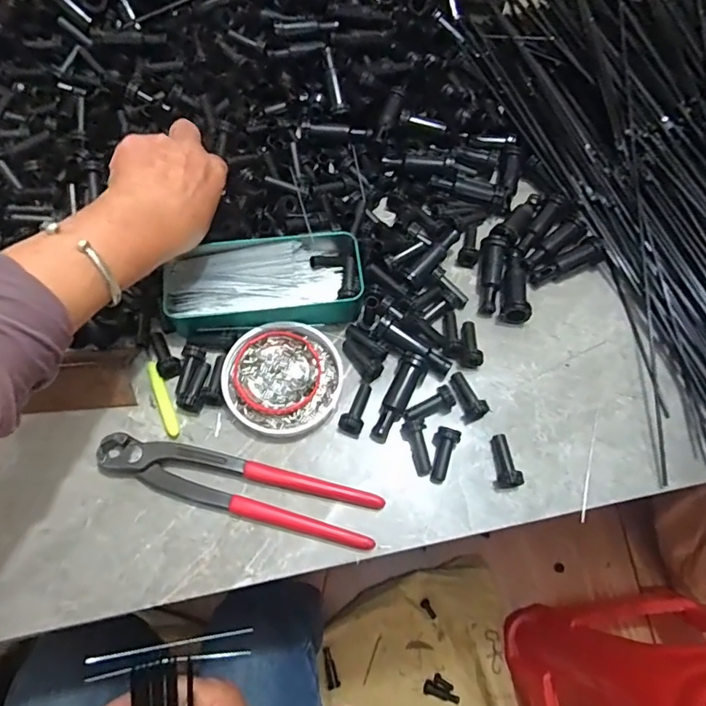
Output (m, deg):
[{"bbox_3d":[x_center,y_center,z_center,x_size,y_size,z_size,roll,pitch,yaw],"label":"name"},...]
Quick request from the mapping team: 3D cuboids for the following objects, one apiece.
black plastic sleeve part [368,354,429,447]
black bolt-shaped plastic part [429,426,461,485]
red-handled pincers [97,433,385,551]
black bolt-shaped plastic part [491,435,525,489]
[{"bbox_3d":[0.036,0.035,0.382,0.021,0.018,0.070,22,67,8],"label":"black plastic sleeve part"},{"bbox_3d":[0.065,0.075,0.369,0.017,0.011,0.040,19,66,6],"label":"black bolt-shaped plastic part"},{"bbox_3d":[-0.080,0.093,0.351,0.198,0.017,0.037,14,66,4],"label":"red-handled pincers"},{"bbox_3d":[0.111,0.080,0.368,0.017,0.015,0.039,-6,55,-3],"label":"black bolt-shaped plastic part"}]

